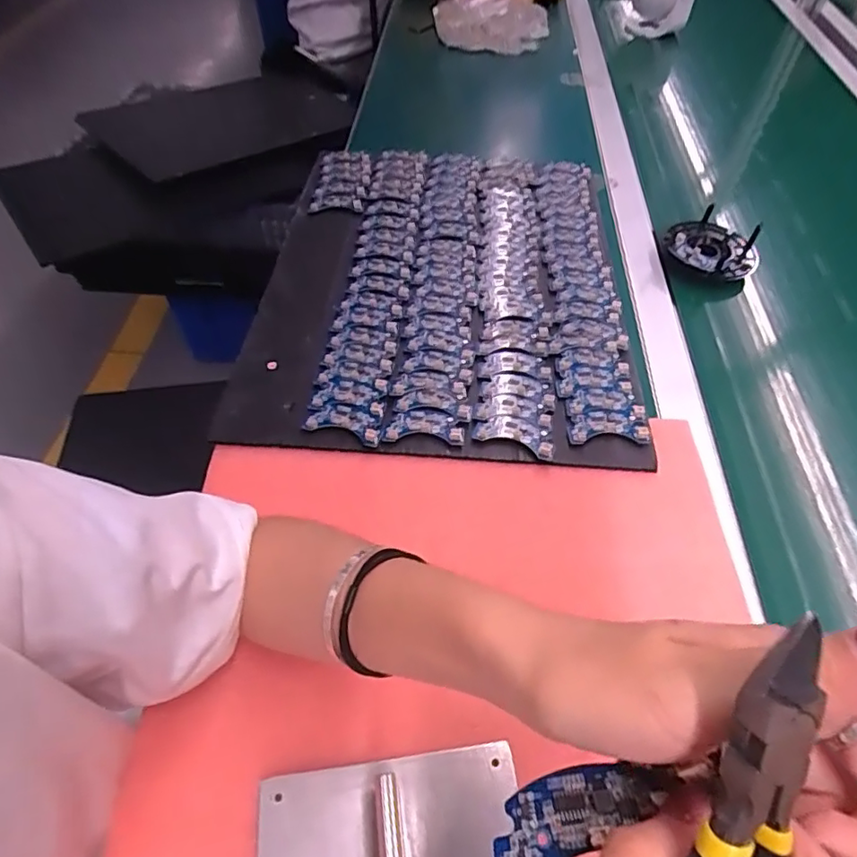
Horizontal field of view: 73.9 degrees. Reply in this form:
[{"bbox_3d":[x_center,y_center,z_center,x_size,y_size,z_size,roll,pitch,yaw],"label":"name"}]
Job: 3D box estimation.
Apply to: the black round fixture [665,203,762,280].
[{"bbox_3d":[0.323,-0.205,0.646,0.097,0.033,0.112,28,55,19],"label":"black round fixture"}]

